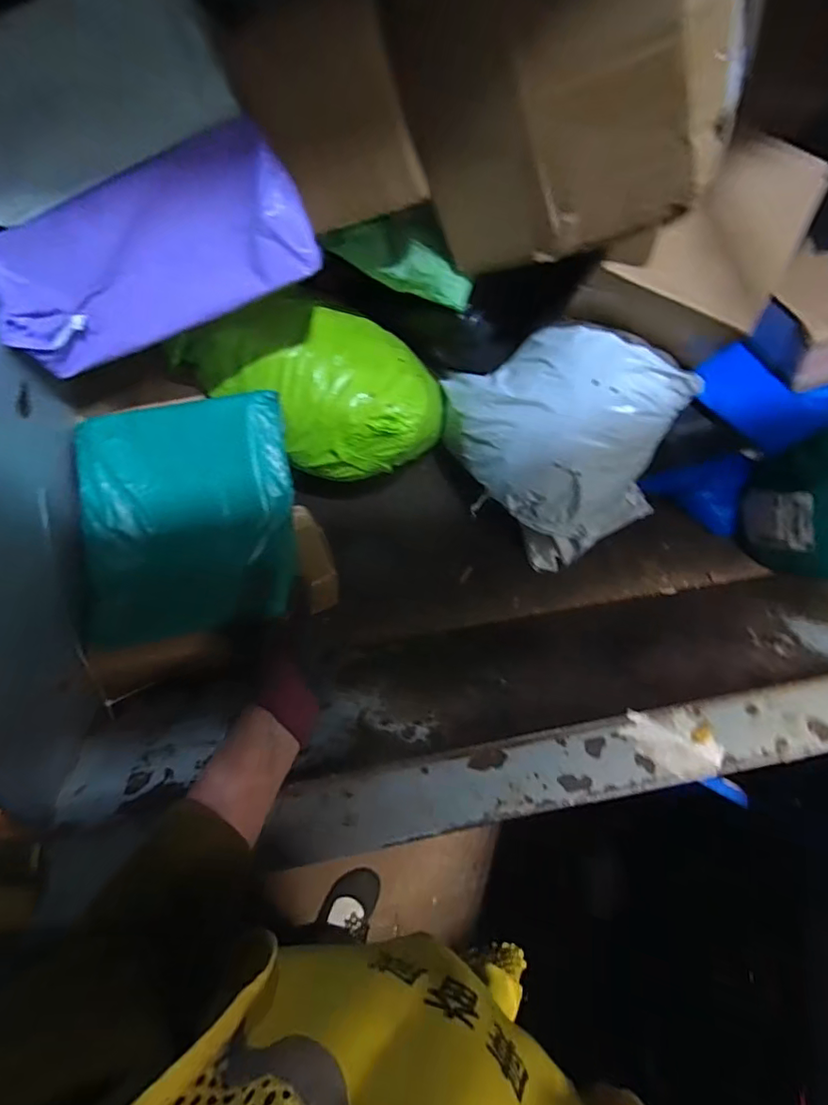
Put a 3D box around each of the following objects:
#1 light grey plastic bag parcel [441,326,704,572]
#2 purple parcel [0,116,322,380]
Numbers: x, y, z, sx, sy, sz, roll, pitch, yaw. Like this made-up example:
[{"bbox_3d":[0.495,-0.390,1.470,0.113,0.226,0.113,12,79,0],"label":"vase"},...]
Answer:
[{"bbox_3d":[0.186,-0.157,0.700,0.219,0.259,0.276,-28,63,-18],"label":"light grey plastic bag parcel"},{"bbox_3d":[-0.255,-0.291,0.534,0.303,0.130,0.085,-20,32,7],"label":"purple parcel"}]

